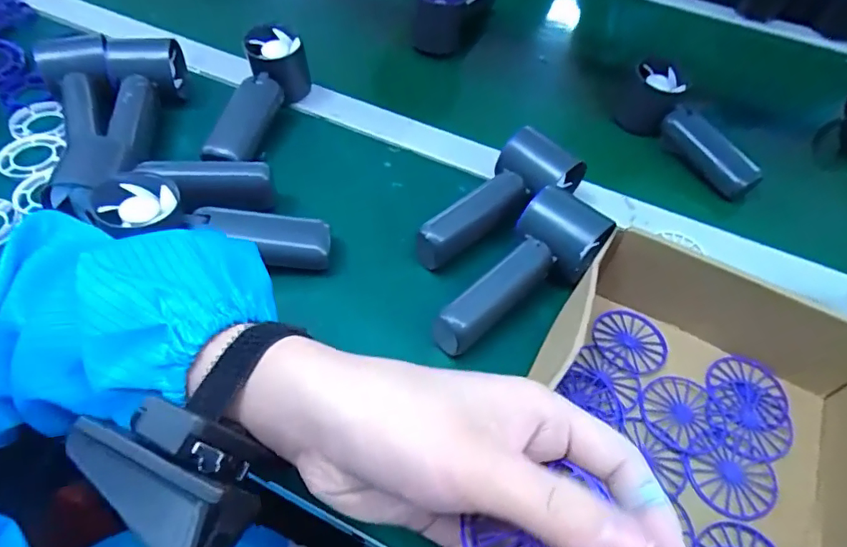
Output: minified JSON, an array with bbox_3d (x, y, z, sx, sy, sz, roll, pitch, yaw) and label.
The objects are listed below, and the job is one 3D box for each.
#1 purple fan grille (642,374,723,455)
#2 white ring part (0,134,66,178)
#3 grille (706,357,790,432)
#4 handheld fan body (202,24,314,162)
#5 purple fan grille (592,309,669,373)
[{"bbox_3d":[0.165,0.088,0.323,0.051,0.004,0.048,2,53,-2],"label":"purple fan grille"},{"bbox_3d":[-0.327,-0.098,0.424,0.048,0.007,0.050,4,53,-1],"label":"white ring part"},{"bbox_3d":[0.214,0.079,0.336,0.049,0.004,0.052,2,53,-2],"label":"grille"},{"bbox_3d":[-0.154,-0.159,0.473,0.050,0.055,0.142,18,71,9],"label":"handheld fan body"},{"bbox_3d":[0.145,0.048,0.357,0.050,0.004,0.049,2,53,-2],"label":"purple fan grille"}]

